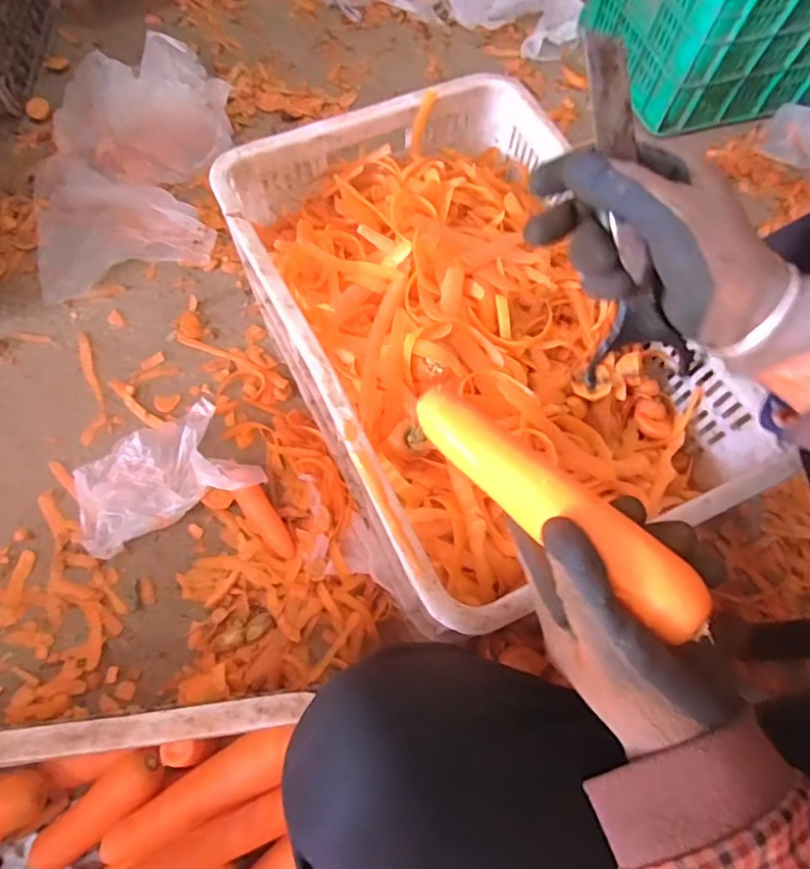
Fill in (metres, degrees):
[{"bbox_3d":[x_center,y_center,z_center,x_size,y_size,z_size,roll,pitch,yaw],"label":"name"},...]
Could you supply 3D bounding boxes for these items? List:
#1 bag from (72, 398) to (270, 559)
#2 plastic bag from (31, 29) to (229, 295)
[{"bbox_3d":[-0.301,0.052,0.690,0.207,0.050,0.141,-29,71,-13],"label":"bag"},{"bbox_3d":[-0.432,-0.432,0.876,0.288,0.086,0.441,-5,67,-4],"label":"plastic bag"}]

